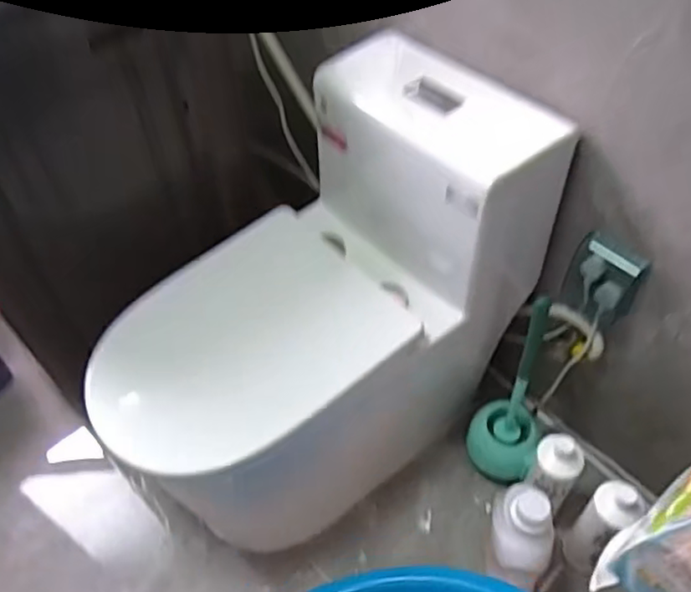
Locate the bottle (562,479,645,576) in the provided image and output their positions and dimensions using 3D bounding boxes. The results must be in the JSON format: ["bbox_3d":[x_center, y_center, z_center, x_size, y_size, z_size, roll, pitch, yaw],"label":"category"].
[{"bbox_3d":[0.406,0.376,1.022,0.061,0.230,0.067,-1,50,1],"label":"bottle"}]

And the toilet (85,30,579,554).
[{"bbox_3d":[-0.045,0.062,1.036,0.683,0.651,0.424,-39,60,-24],"label":"toilet"}]

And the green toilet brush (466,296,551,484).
[{"bbox_3d":[0.295,0.172,1.086,0.130,0.422,0.116,17,55,15],"label":"green toilet brush"}]

